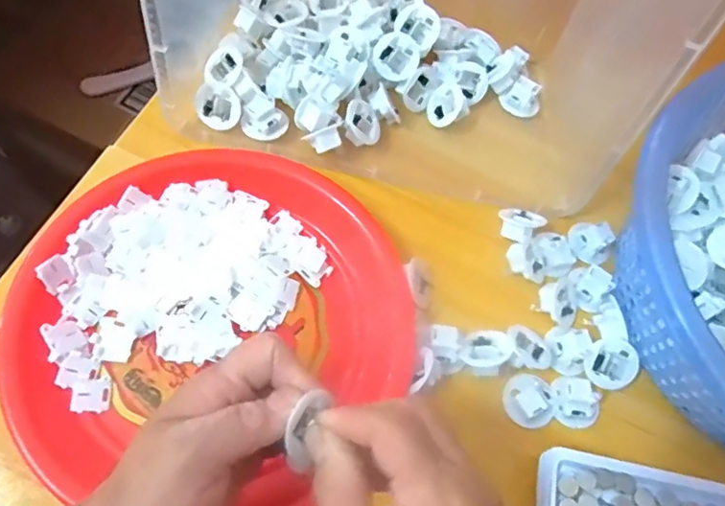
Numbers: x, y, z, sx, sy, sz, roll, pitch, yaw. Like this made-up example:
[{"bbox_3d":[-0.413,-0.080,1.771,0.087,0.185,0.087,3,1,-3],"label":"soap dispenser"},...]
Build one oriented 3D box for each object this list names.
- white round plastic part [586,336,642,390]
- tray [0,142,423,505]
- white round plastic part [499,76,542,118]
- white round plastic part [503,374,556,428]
[{"bbox_3d":[0.159,0.071,0.364,0.031,0.012,0.030,3,67,-6],"label":"white round plastic part"},{"bbox_3d":[-0.084,0.036,0.350,0.229,0.038,0.236,10,67,-3],"label":"tray"},{"bbox_3d":[0.124,-0.120,0.441,0.028,0.017,0.024,36,68,8],"label":"white round plastic part"},{"bbox_3d":[0.105,0.093,0.354,0.033,0.018,0.031,3,67,-6],"label":"white round plastic part"}]

